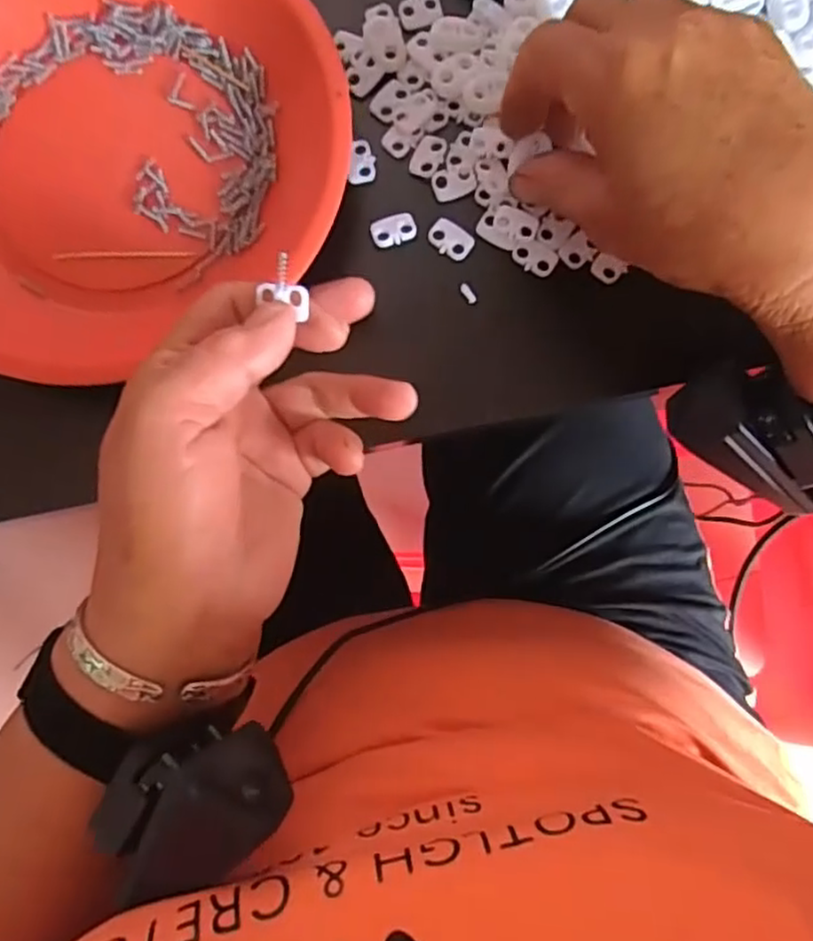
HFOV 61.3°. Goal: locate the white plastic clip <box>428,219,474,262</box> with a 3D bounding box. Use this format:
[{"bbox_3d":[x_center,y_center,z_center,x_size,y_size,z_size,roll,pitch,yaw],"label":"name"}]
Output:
[{"bbox_3d":[0.019,-0.097,0.287,0.019,0.004,0.014,28,83,3],"label":"white plastic clip"}]

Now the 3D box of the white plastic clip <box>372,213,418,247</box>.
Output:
[{"bbox_3d":[-0.005,-0.101,0.286,0.019,0.004,0.012,-18,83,-3],"label":"white plastic clip"}]

